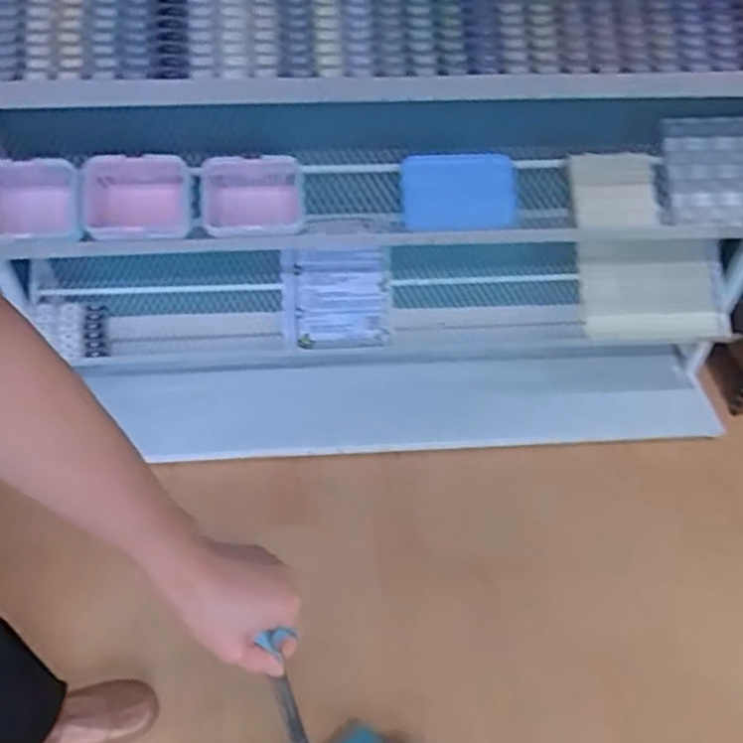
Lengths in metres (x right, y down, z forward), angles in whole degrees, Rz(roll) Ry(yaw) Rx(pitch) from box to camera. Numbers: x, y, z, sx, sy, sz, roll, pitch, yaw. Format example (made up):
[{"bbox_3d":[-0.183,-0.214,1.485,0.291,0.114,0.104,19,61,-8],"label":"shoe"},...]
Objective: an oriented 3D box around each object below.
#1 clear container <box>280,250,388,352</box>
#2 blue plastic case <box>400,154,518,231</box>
[{"bbox_3d":[-0.068,-0.146,1.385,0.220,0.187,0.126,1,47,1],"label":"clear container"},{"bbox_3d":[0.163,-0.323,1.259,0.216,0.119,0.061,-1,47,-1],"label":"blue plastic case"}]

